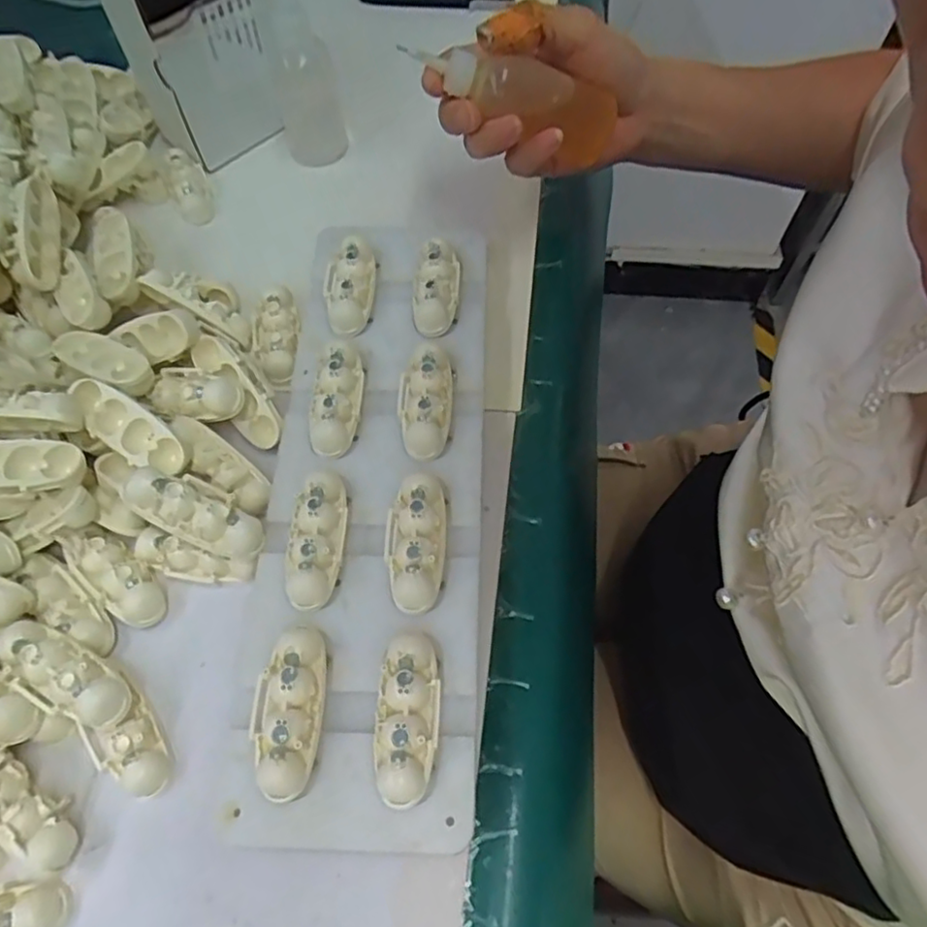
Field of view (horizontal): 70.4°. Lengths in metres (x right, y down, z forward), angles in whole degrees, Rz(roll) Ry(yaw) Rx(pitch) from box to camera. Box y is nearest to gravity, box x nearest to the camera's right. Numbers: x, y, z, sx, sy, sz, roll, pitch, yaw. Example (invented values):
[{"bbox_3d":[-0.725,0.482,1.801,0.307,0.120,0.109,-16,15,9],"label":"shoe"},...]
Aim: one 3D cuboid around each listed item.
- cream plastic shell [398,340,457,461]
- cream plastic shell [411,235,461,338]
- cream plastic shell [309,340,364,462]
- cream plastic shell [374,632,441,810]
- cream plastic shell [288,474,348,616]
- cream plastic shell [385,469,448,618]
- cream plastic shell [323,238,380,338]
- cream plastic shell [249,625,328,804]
[{"bbox_3d":[-0.018,-0.032,0.324,0.027,0.015,0.061,1,63,1],"label":"cream plastic shell"},{"bbox_3d":[-0.014,-0.096,0.357,0.024,0.018,0.059,4,63,2],"label":"cream plastic shell"},{"bbox_3d":[-0.063,-0.032,0.324,0.022,0.016,0.060,3,63,2],"label":"cream plastic shell"},{"bbox_3d":[-0.022,0.098,0.258,0.025,0.016,0.062,-1,63,0],"label":"cream plastic shell"},{"bbox_3d":[-0.065,0.034,0.292,0.022,0.016,0.060,2,63,1],"label":"cream plastic shell"},{"bbox_3d":[-0.021,0.034,0.291,0.027,0.015,0.062,-1,63,0],"label":"cream plastic shell"},{"bbox_3d":[-0.062,-0.099,0.359,0.027,0.017,0.060,0,63,1],"label":"cream plastic shell"},{"bbox_3d":[-0.070,0.097,0.260,0.025,0.016,0.063,4,63,2],"label":"cream plastic shell"}]

